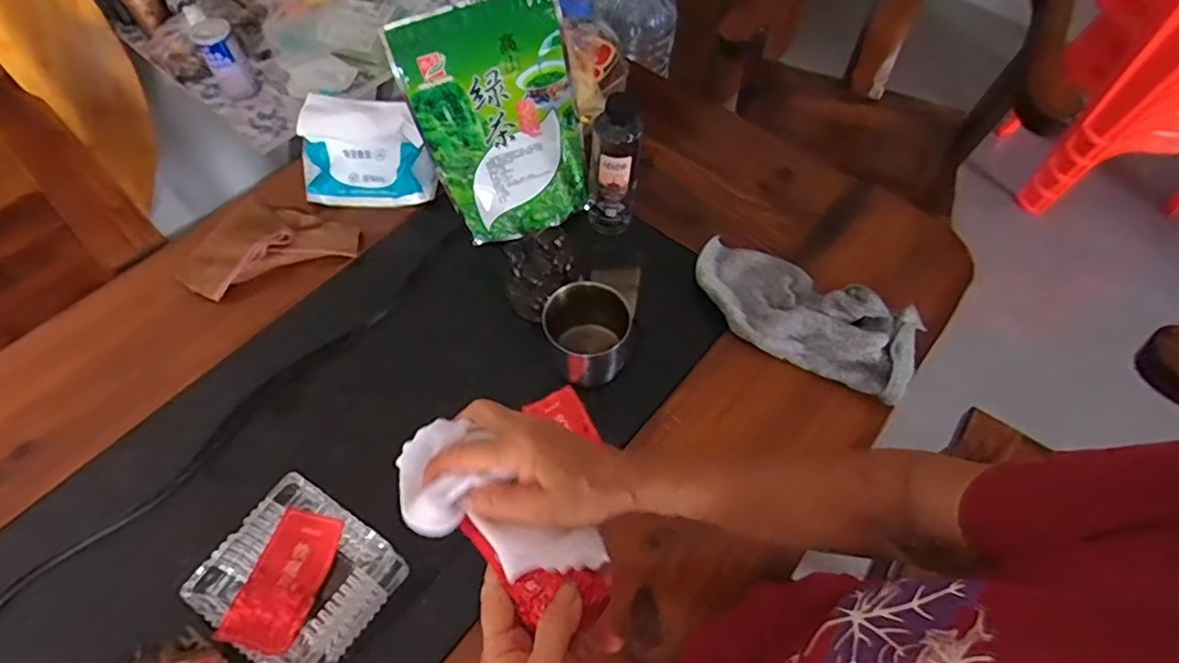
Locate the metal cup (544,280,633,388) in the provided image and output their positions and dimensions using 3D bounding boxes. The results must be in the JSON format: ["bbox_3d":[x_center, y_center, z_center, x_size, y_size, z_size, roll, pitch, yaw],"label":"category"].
[{"bbox_3d":[-0.006,0.001,0.637,0.087,0.083,0.080,0,58,-1],"label":"metal cup"}]

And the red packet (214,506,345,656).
[{"bbox_3d":[-0.250,0.201,0.500,0.058,0.012,0.108,16,45,-3],"label":"red packet"}]

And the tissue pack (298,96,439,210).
[{"bbox_3d":[-0.271,-0.219,0.746,0.165,0.128,0.060,7,34,9],"label":"tissue pack"}]

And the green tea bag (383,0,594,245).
[{"bbox_3d":[-0.091,-0.222,0.662,0.174,0.252,0.046,-20,43,-3],"label":"green tea bag"}]

